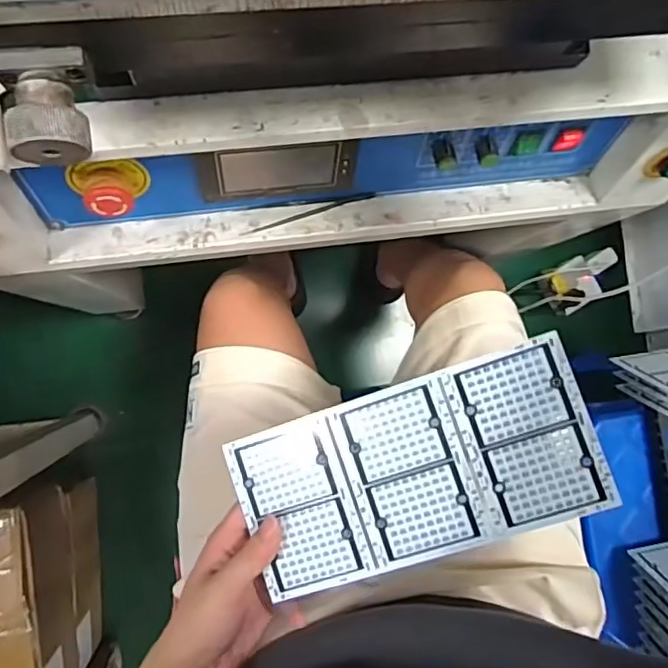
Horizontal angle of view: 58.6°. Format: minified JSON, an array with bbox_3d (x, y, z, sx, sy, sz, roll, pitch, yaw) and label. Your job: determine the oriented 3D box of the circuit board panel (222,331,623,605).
[{"bbox_3d":[0.051,0.093,0.400,0.235,0.004,0.114,-20,85,11],"label":"circuit board panel"}]

